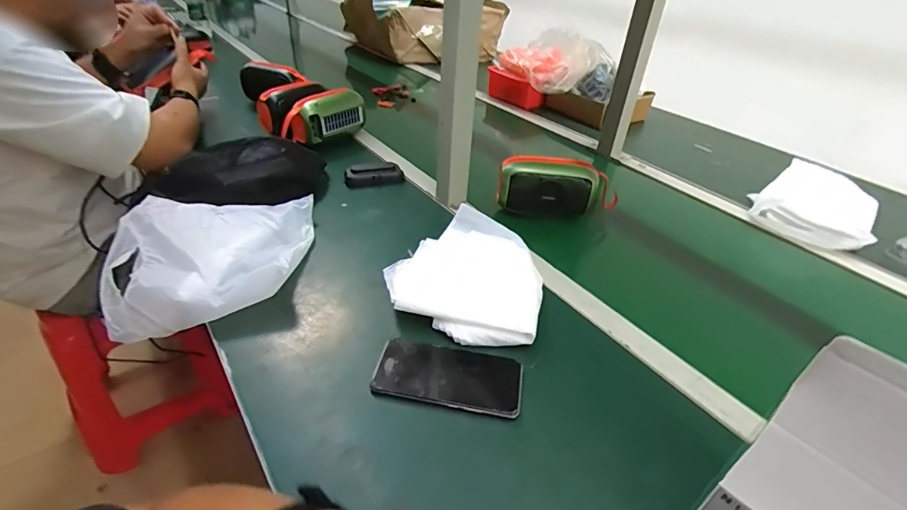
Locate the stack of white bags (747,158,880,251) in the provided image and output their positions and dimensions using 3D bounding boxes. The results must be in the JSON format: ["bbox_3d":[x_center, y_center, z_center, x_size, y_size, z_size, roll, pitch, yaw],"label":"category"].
[{"bbox_3d":[0.694,-0.109,0.846,0.186,0.046,0.307,30,43,30],"label":"stack of white bags"}]

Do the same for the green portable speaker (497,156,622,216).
[{"bbox_3d":[0.173,-0.116,0.742,0.190,0.083,0.068,7,37,3],"label":"green portable speaker"}]

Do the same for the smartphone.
[{"bbox_3d":[-0.005,0.130,0.479,0.154,0.011,0.073,9,37,6],"label":"smartphone"}]

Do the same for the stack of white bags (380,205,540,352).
[{"bbox_3d":[0.017,0.023,0.586,0.207,0.042,0.201,12,37,10],"label":"stack of white bags"}]

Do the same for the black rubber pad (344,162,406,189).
[{"bbox_3d":[-0.148,-0.152,0.834,0.109,0.034,0.044,-10,39,-18],"label":"black rubber pad"}]

